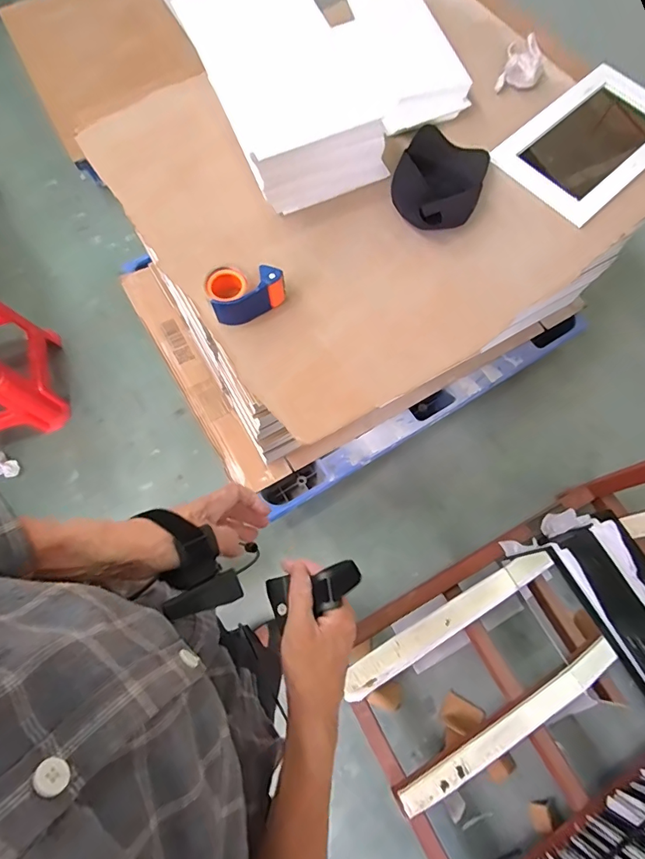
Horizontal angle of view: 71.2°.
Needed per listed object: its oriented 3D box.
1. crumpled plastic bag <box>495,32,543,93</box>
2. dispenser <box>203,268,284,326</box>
[{"bbox_3d":[0.470,-0.853,1.055,0.094,0.071,0.136,18,72,5],"label":"crumpled plastic bag"},{"bbox_3d":[-0.145,-0.262,0.839,0.139,0.083,0.087,-29,74,-10],"label":"dispenser"}]

